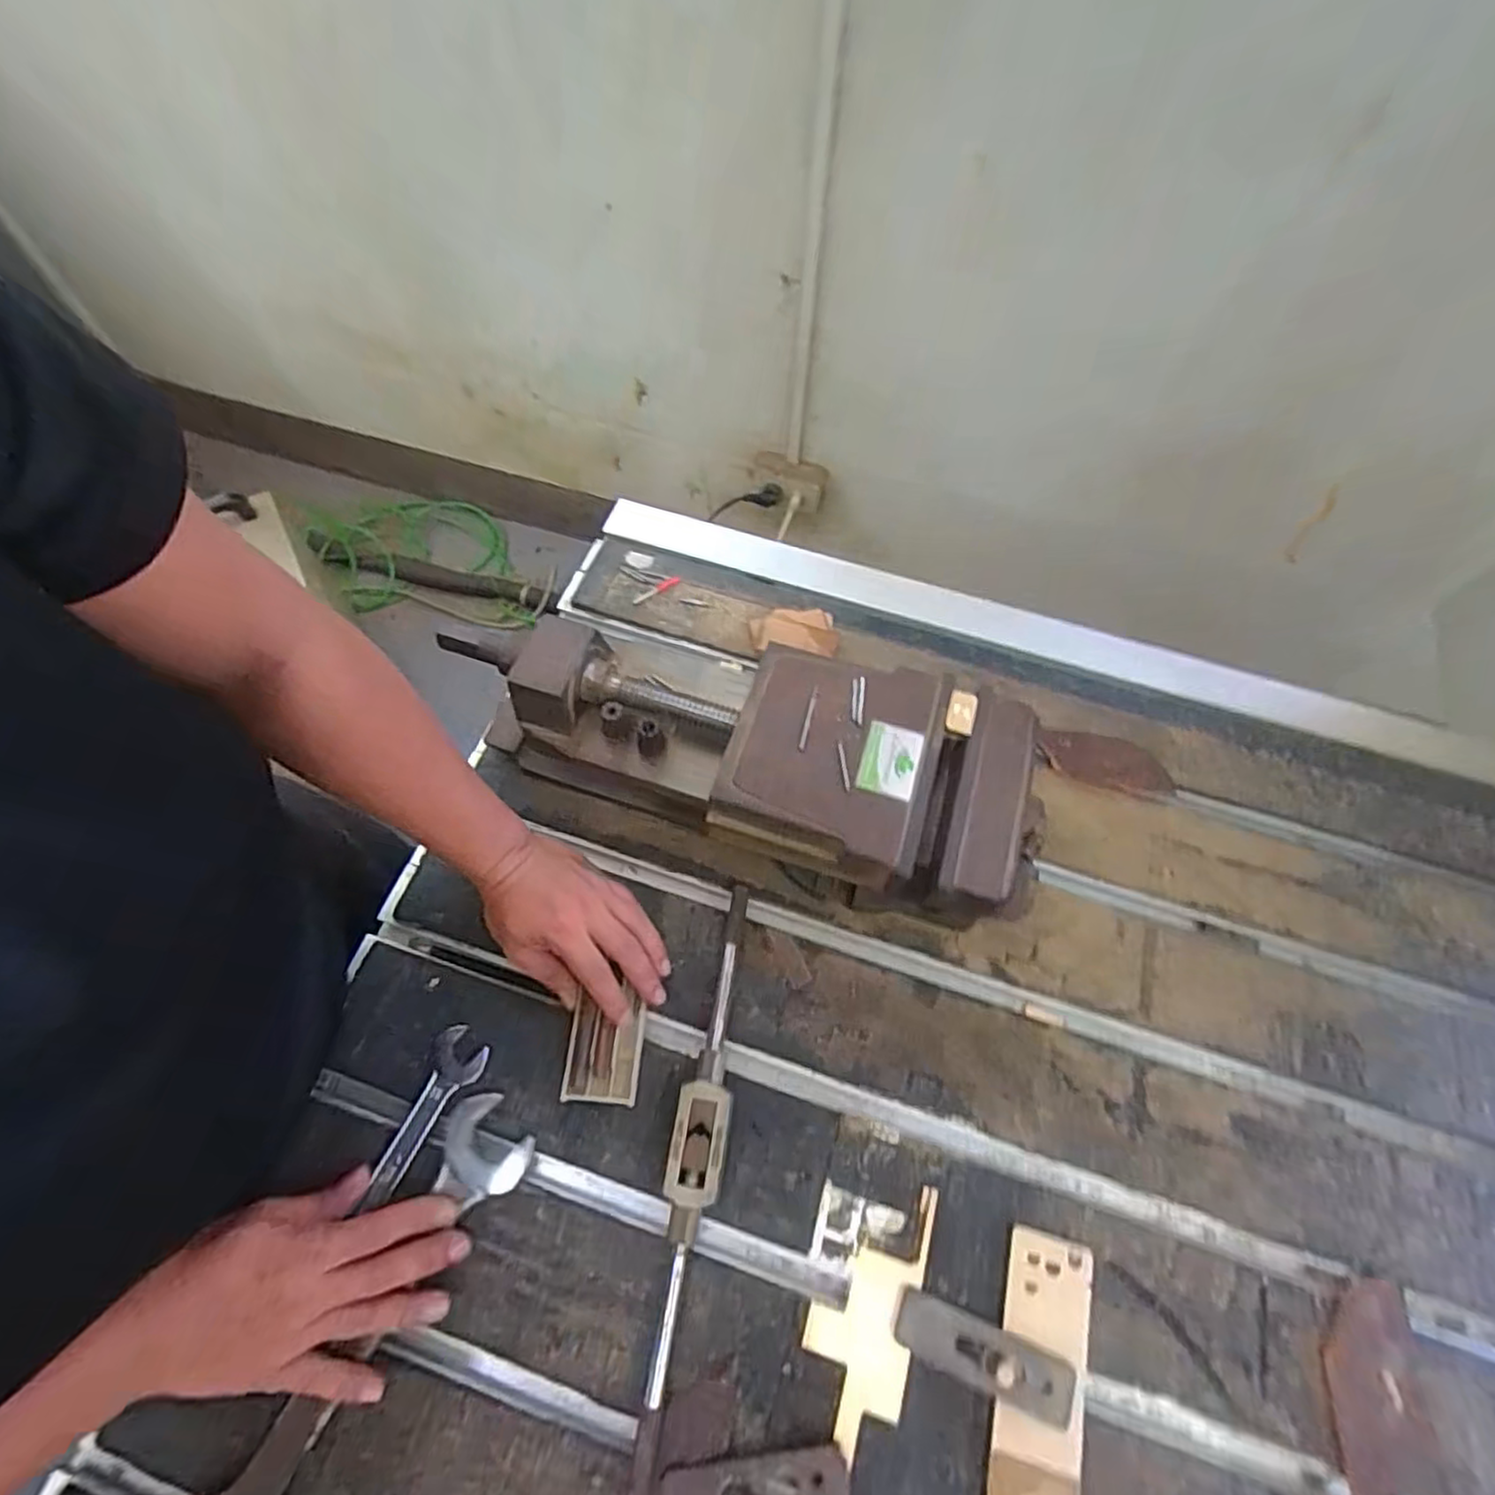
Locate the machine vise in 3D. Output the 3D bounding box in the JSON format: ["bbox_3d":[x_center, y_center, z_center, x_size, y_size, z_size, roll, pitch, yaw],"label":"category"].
[{"bbox_3d":[0.000,0.011,0.510,0.433,0.111,0.146,14,64,5],"label":"machine vise"}]

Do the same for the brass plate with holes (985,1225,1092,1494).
[{"bbox_3d":[0.166,0.353,0.391,0.047,0.006,0.134,13,64,9],"label":"brass plate with holes"}]

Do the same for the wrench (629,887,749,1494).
[{"bbox_3d":[-0.032,0.252,0.438,0.032,0.021,0.327,9,63,3],"label":"wrench"}]

